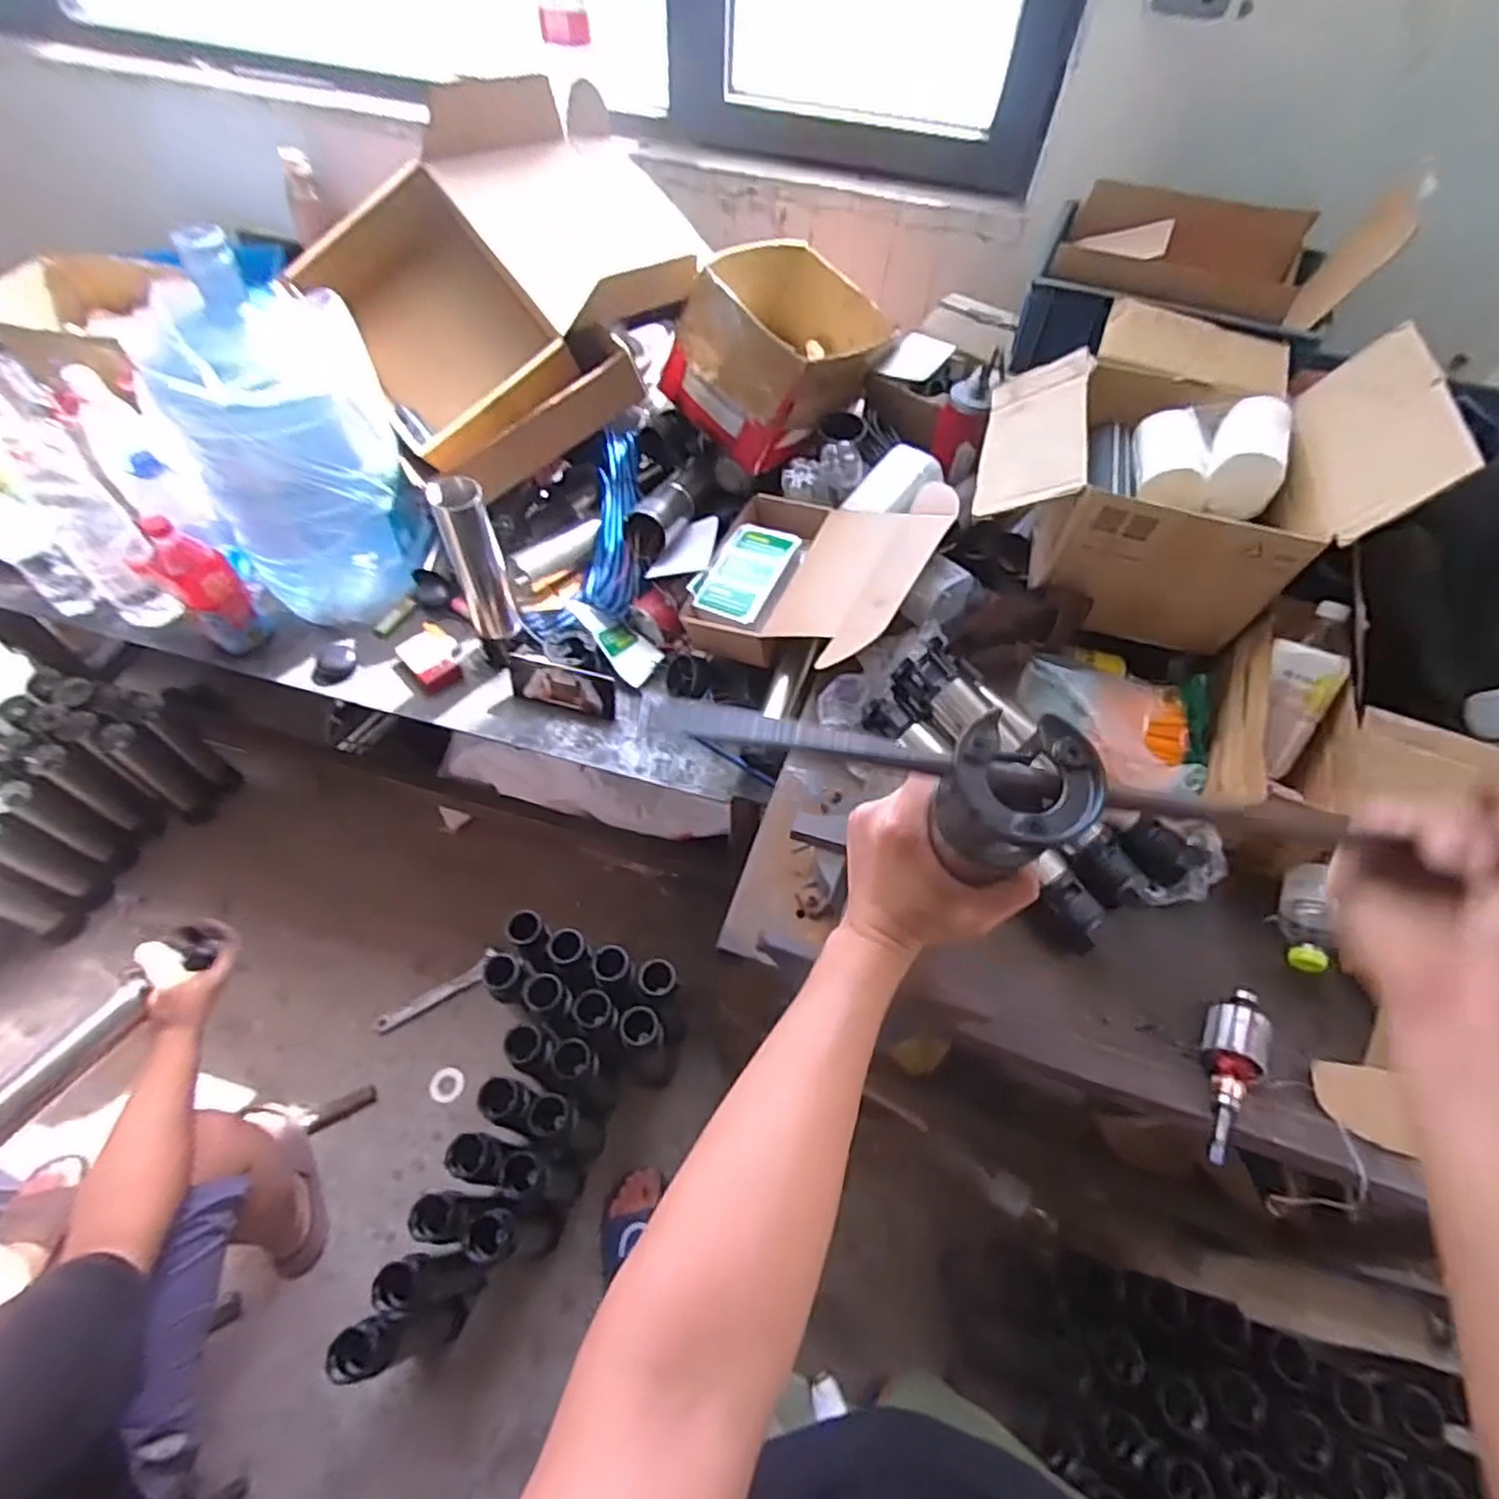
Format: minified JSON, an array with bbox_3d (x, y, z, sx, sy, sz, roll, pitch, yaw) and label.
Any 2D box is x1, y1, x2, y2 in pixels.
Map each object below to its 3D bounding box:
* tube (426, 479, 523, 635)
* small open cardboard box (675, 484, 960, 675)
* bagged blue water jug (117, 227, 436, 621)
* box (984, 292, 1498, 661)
[{"bbox_3d":[-0.374,-0.255,1.012,0.066,0.237,0.058,-19,60,-14],"label":"tube"},{"bbox_3d":[0.085,-0.250,1.037,0.303,0.167,0.344,27,60,14],"label":"small open cardboard box"},{"bbox_3d":[-0.634,-0.411,1.031,0.271,0.411,0.231,-23,62,-17],"label":"bagged blue water jug"},{"bbox_3d":[0.531,-0.390,0.928,0.428,0.255,0.424,20,59,9],"label":"box"}]

